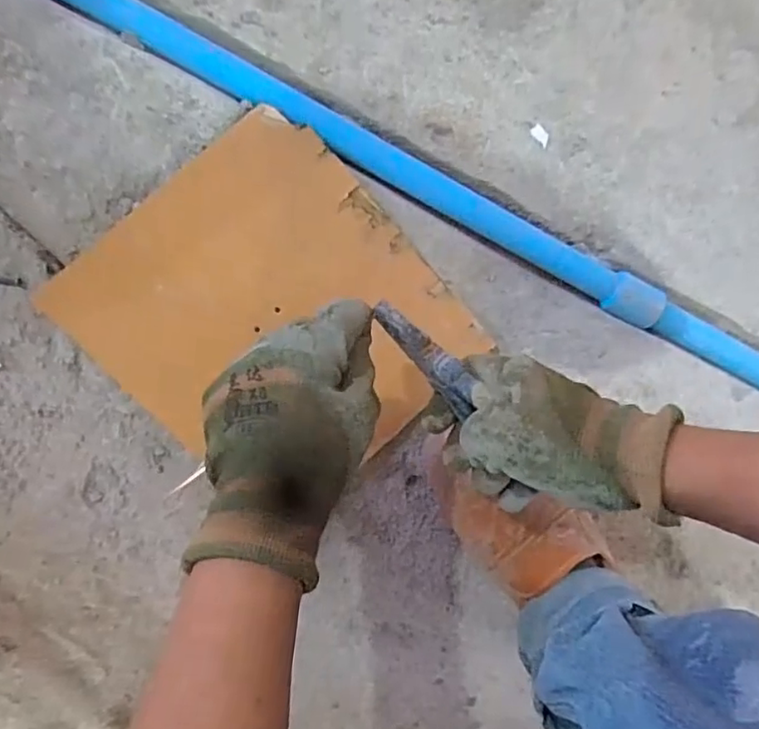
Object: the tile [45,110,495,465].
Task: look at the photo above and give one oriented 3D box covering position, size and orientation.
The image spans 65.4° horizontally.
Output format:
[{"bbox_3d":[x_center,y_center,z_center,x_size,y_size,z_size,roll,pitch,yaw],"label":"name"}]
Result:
[{"bbox_3d":[-0.079,-0.033,0.452,0.229,0.011,0.251,-43,101,-2],"label":"tile"}]

